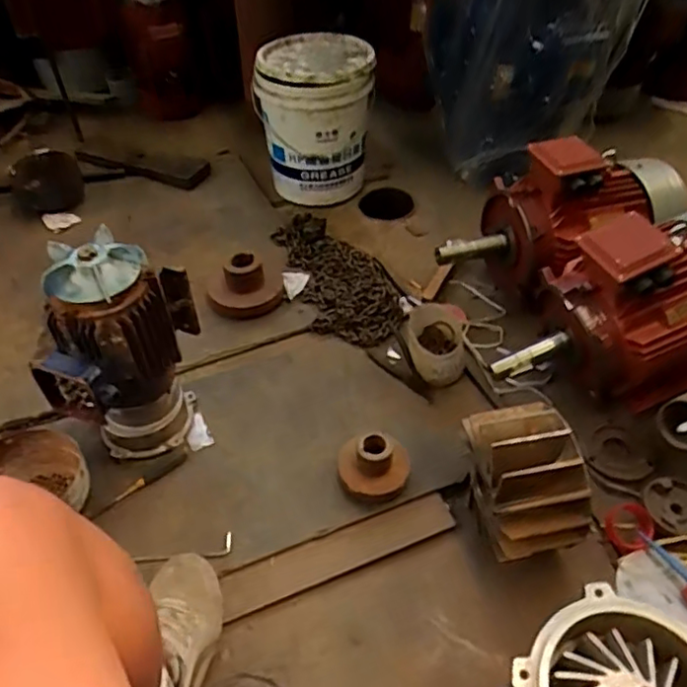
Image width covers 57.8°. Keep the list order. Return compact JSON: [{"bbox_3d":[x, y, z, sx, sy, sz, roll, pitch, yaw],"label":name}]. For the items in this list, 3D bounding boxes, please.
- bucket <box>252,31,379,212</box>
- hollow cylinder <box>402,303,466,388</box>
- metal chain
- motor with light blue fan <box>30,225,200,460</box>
[{"bbox_3d":[-0.068,-0.532,1.526,0.260,0.350,0.269,1,47,-1],"label":"bucket"},{"bbox_3d":[0.178,0.011,1.222,0.117,0.093,0.150,-2,48,-4],"label":"hollow cylinder"},{"bbox_3d":[-0.015,-0.146,1.376,0.180,0.062,0.370,-15,50,-15],"label":"metal chain"},{"bbox_3d":[-0.346,0.035,0.986,0.161,0.382,0.203,20,50,16],"label":"motor with light blue fan"}]

